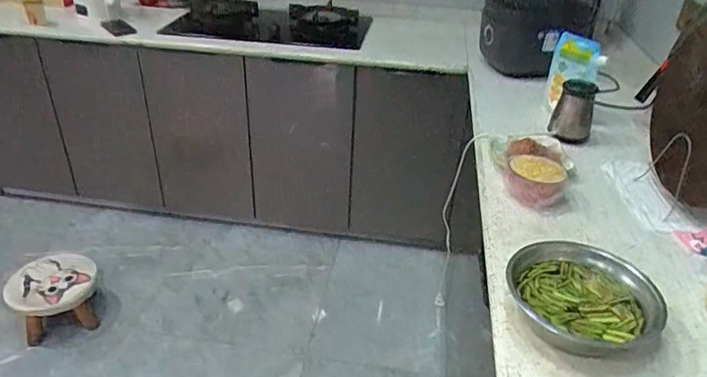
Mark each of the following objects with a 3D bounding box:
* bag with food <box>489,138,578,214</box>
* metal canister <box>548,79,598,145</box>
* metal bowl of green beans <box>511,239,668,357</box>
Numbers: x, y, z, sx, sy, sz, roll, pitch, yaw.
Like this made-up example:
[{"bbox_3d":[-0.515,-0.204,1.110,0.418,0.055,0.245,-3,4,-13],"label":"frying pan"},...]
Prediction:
[{"bbox_3d":[0.418,-0.061,1.202,0.177,0.077,0.309,5,32,3],"label":"bag with food"},{"bbox_3d":[0.570,-0.199,1.371,0.097,0.142,0.079,17,34,22],"label":"metal canister"},{"bbox_3d":[0.345,0.166,0.810,0.173,0.077,0.213,-13,35,-24],"label":"metal bowl of green beans"}]

